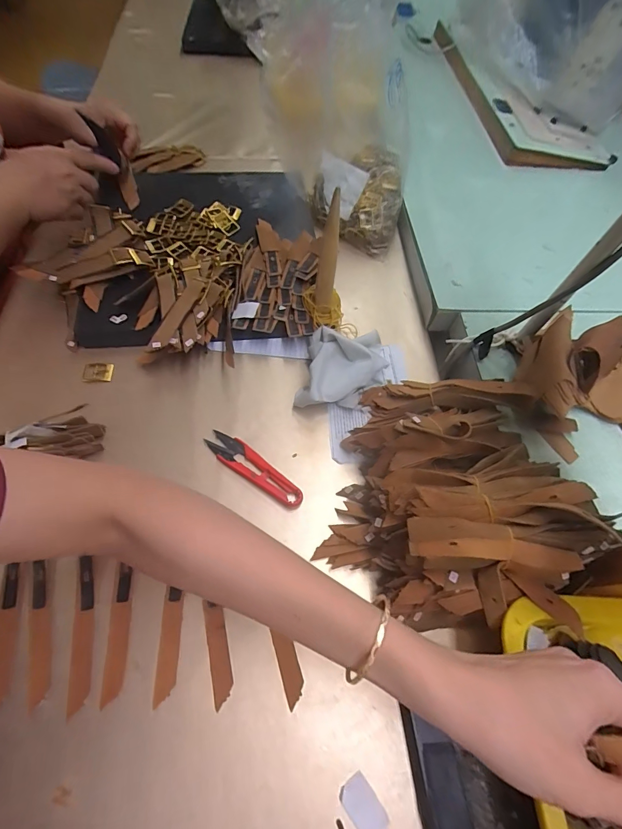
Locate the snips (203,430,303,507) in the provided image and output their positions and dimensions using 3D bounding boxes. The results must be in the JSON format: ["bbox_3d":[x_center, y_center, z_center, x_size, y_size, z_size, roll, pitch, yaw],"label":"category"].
[{"bbox_3d":[-0.058,0.055,0.394,0.116,0.009,0.028,32,64,14],"label":"snips"}]

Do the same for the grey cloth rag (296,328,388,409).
[{"bbox_3d":[0.035,-0.056,0.445,0.107,0.043,0.090,-5,62,-6],"label":"grey cloth rag"}]

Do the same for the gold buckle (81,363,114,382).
[{"bbox_3d":[-0.242,-0.049,0.438,0.034,0.005,0.022,1,61,-3],"label":"gold buckle"}]

